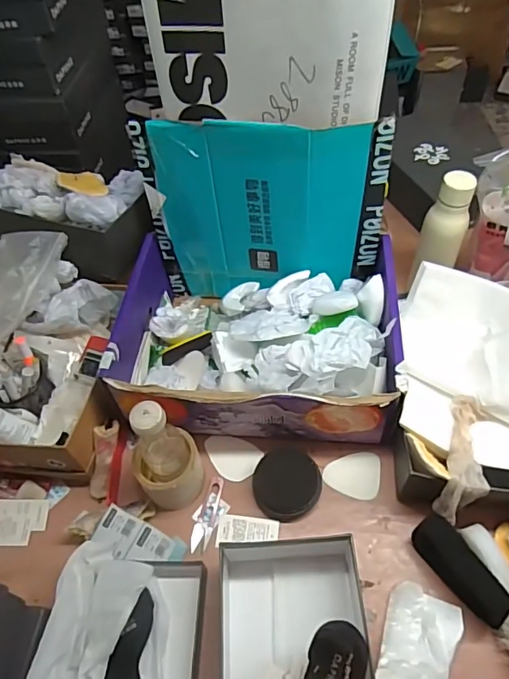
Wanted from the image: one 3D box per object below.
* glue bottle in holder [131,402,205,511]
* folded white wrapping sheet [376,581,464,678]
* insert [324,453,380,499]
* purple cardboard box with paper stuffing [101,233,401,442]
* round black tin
[{"bbox_3d":[-0.120,0.152,0.633,0.084,0.180,0.072,-11,53,-3],"label":"glue bottle in holder"},{"bbox_3d":[0.191,0.345,0.563,0.078,0.024,0.110,15,56,16],"label":"folded white wrapping sheet"},{"bbox_3d":[0.140,0.192,0.702,0.077,0.007,0.067,6,54,10],"label":"insert"},{"bbox_3d":[0.004,-0.010,0.756,0.399,0.139,0.300,1,53,6],"label":"purple cardboard box with paper stuffing"},{"bbox_3d":[0.046,0.198,0.677,0.091,0.032,0.087,-3,53,3],"label":"round black tin"}]

